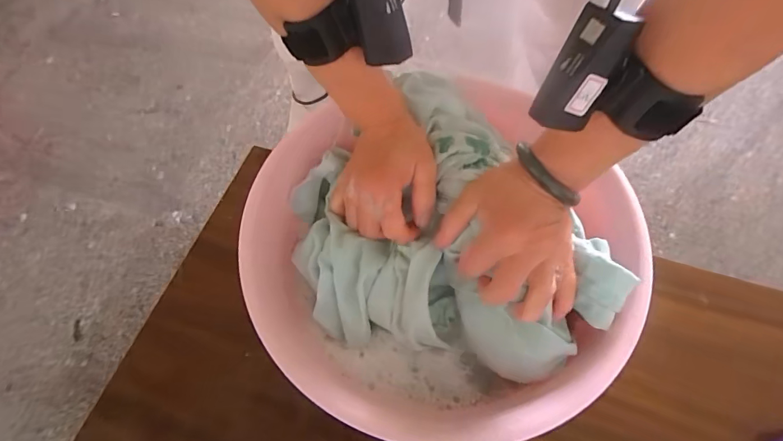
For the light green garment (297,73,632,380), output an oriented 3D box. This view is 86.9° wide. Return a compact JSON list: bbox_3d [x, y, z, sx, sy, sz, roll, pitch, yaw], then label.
[{"bbox_3d":[0.032,0.022,0.373,0.217,0.105,0.271,-29,63,-14],"label":"light green garment"}]

